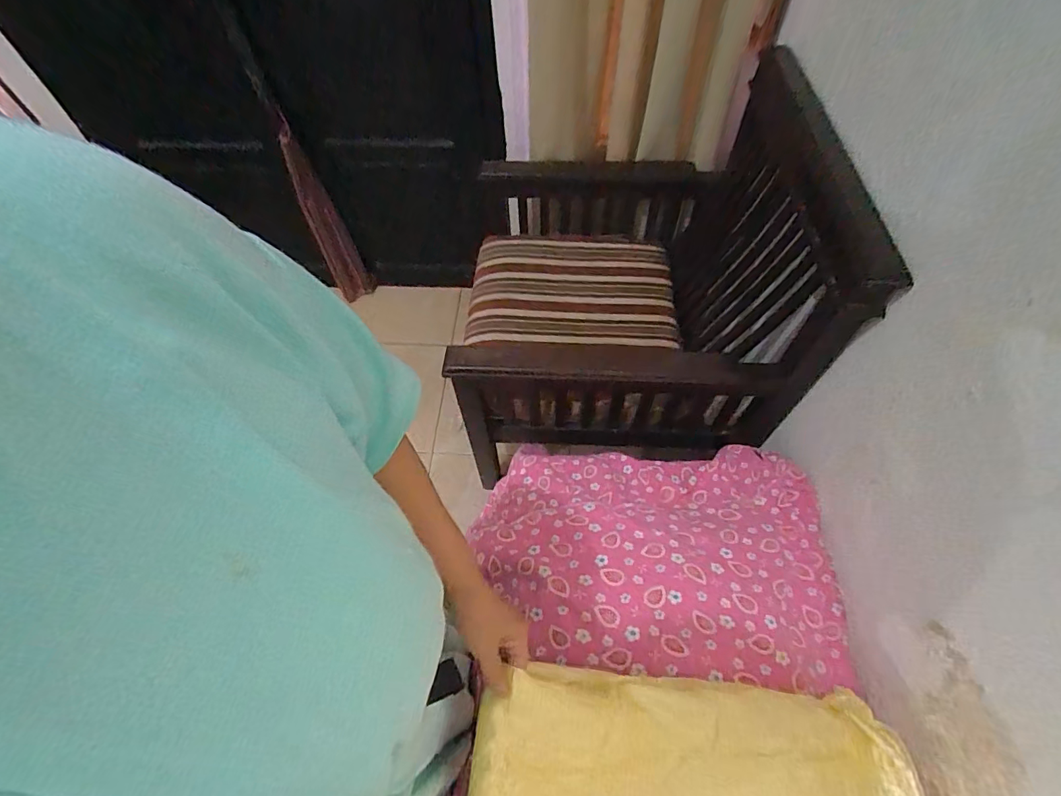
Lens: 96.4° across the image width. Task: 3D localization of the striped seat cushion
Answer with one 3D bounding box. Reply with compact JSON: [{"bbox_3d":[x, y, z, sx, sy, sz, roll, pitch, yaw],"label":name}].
[{"bbox_3d":[0.099,-0.262,1.163,0.502,0.057,0.368,9,58,7],"label":"striped seat cushion"}]

